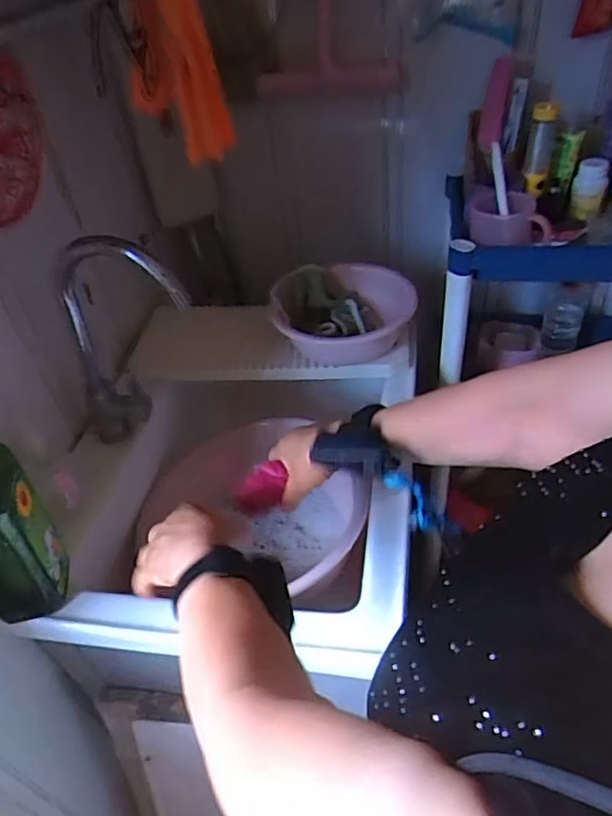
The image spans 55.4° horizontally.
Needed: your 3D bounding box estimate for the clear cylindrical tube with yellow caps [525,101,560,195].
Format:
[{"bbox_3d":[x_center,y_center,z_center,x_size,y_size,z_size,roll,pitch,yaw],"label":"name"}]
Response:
[{"bbox_3d":[0.348,-0.383,0.867,0.033,0.125,0.033,6,43,15],"label":"clear cylindrical tube with yellow caps"}]

